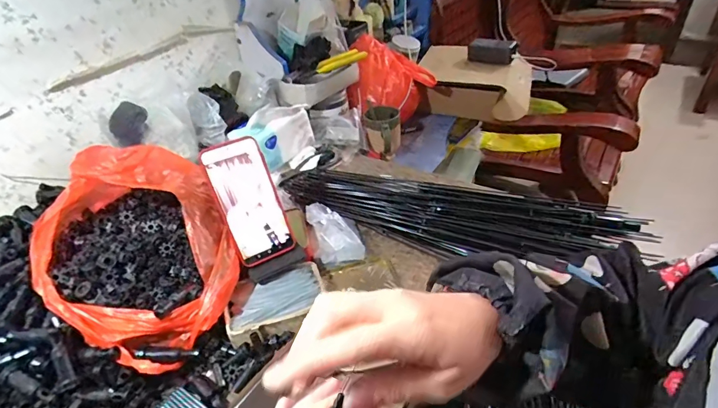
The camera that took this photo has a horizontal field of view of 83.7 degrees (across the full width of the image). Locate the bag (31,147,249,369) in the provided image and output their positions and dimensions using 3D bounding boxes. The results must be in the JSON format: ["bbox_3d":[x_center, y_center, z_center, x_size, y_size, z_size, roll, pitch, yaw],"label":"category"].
[{"bbox_3d":[-0.287,0.047,0.512,0.266,0.154,0.210,19,44,29],"label":"bag"}]

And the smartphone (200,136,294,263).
[{"bbox_3d":[-0.146,-0.005,0.536,0.081,0.163,0.009,-25,10,-20],"label":"smartphone"}]

